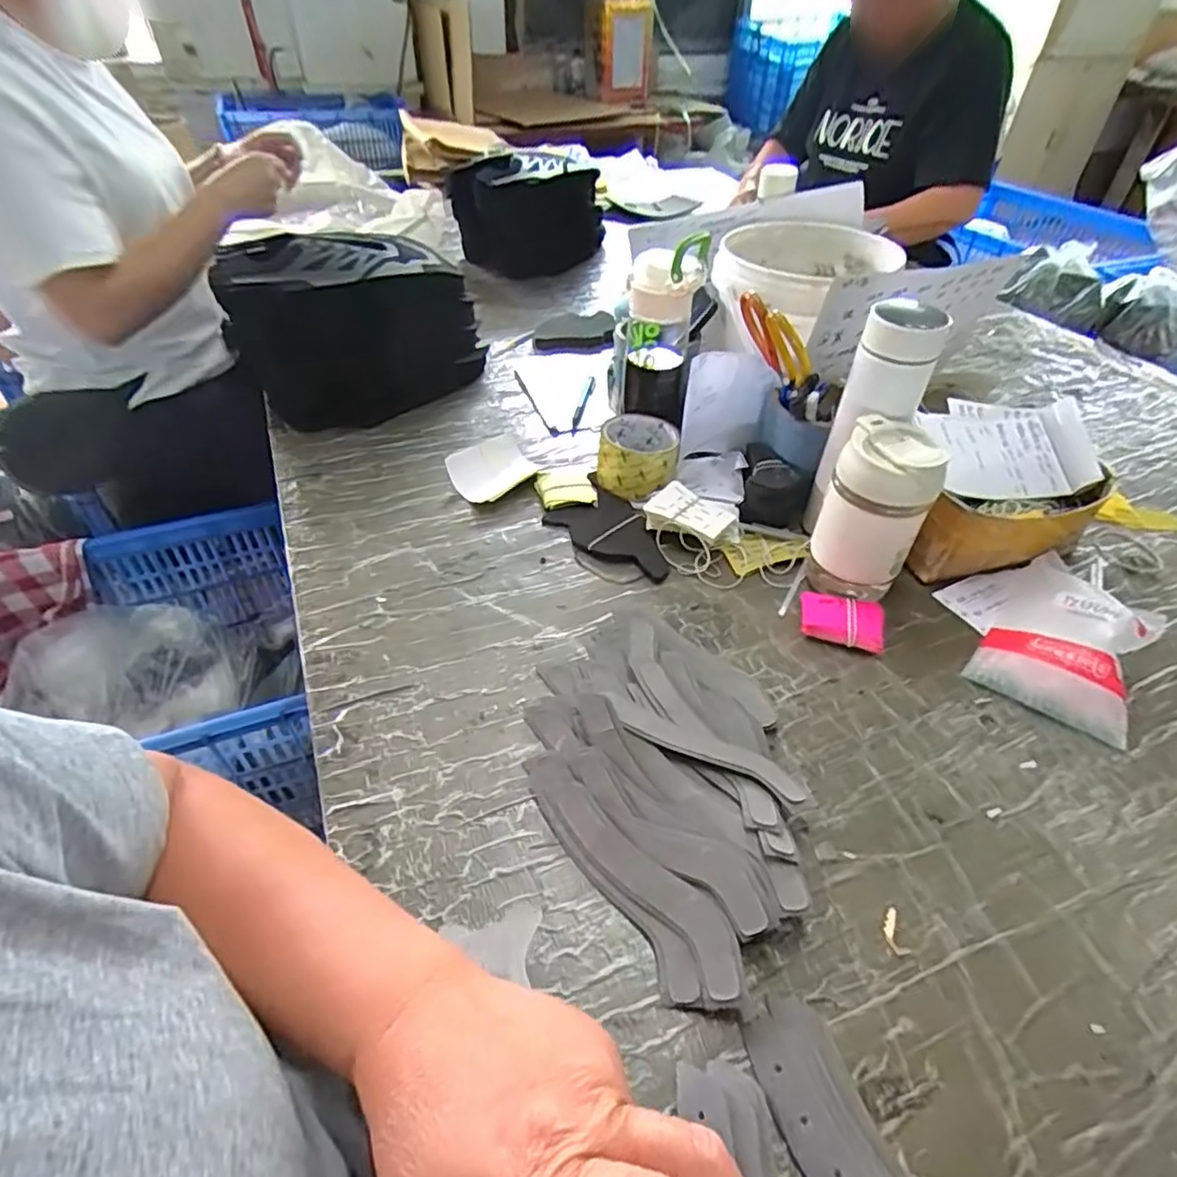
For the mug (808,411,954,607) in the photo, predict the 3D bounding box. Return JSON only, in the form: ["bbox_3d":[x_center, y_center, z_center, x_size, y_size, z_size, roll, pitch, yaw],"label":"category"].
[{"bbox_3d":[0.250,-0.063,0.573,0.081,0.156,0.073,21,46,19],"label":"mug"}]

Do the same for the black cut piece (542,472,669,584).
[{"bbox_3d":[0.021,-0.061,0.673,0.087,0.010,0.169,-25,51,-24],"label":"black cut piece"}]

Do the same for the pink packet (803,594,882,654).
[{"bbox_3d":[0.226,0.031,0.575,0.069,0.023,0.046,12,44,11],"label":"pink packet"}]

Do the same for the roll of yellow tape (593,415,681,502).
[{"bbox_3d":[0.055,-0.149,0.719,0.085,0.056,0.087,1,43,-1],"label":"roll of yellow tape"}]

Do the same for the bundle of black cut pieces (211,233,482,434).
[{"bbox_3d":[-0.306,-0.338,0.867,0.293,0.213,0.135,-14,45,-16],"label":"bundle of black cut pieces"}]

